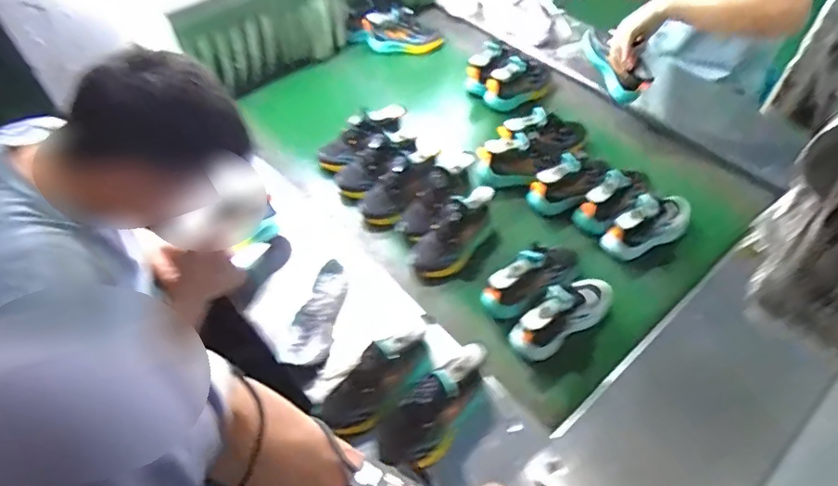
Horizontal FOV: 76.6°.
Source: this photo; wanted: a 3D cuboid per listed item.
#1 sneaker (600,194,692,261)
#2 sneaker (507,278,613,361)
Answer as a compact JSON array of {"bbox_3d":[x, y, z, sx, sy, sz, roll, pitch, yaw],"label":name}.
[{"bbox_3d":[0.462,-0.045,1.040,0.208,0.109,0.066,-25,55,-18],"label":"sneaker"},{"bbox_3d":[0.255,0.115,0.908,0.208,0.107,0.067,-31,57,-22],"label":"sneaker"}]

